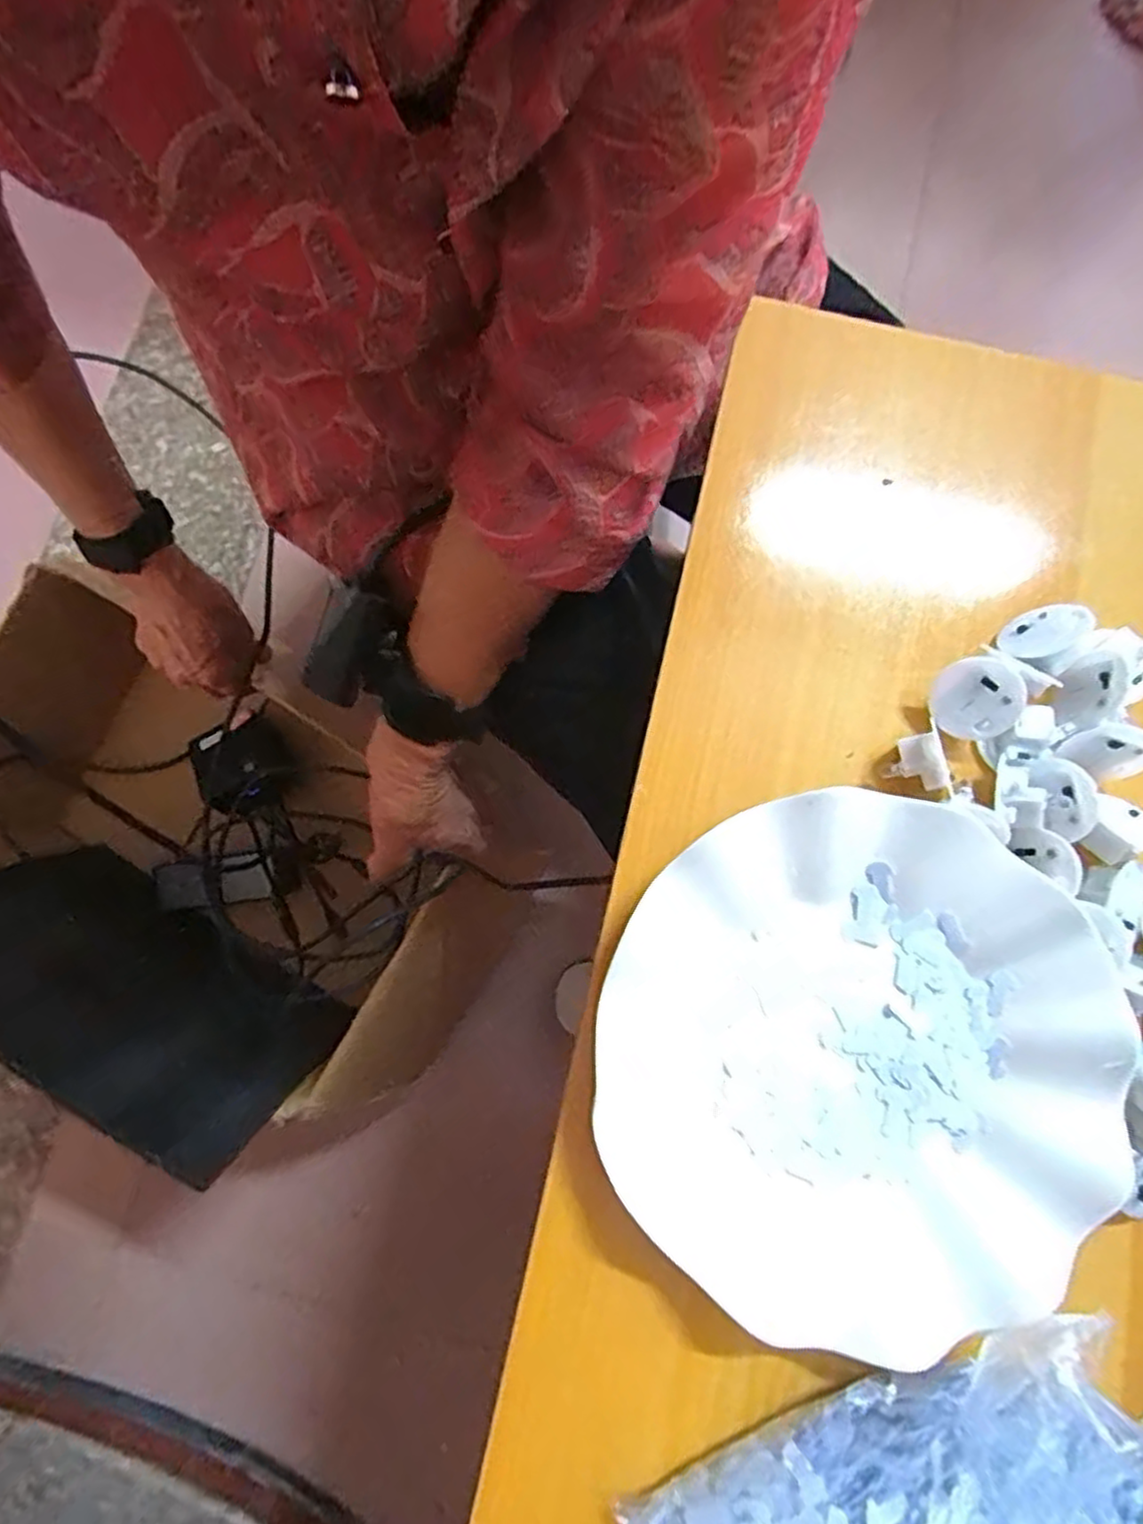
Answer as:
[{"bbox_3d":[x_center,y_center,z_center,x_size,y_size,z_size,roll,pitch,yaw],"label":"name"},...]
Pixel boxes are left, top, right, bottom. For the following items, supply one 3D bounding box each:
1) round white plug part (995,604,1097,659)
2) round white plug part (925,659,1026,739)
[{"bbox_3d":[0.193,-0.053,0.288,0.032,0.007,0.026,-39,38,5],"label":"round white plug part"},{"bbox_3d":[0.161,-0.025,0.279,0.032,0.010,0.032,45,121,5],"label":"round white plug part"}]

